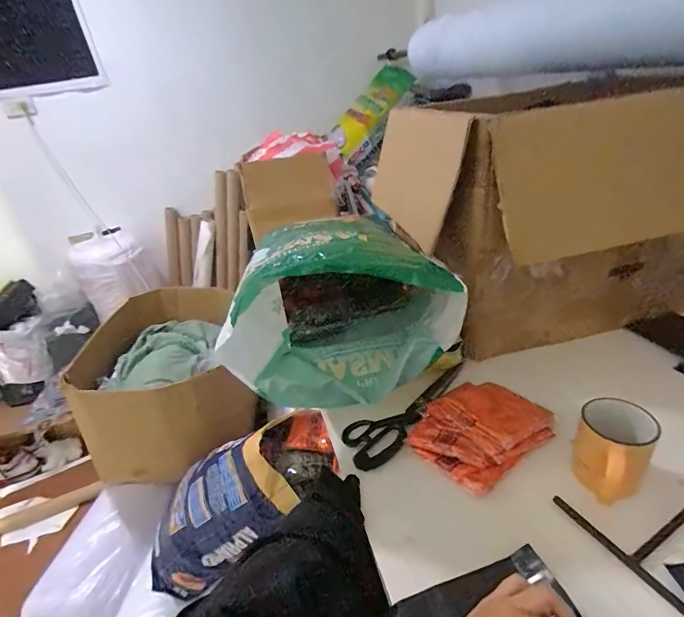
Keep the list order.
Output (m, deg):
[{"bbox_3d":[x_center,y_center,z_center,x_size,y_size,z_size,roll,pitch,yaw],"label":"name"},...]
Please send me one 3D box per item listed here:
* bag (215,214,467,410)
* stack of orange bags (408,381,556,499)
[{"bbox_3d":[-0.013,0.000,0.628,0.276,0.235,0.229,-9,29,-2],"label":"bag"},{"bbox_3d":[0.201,0.171,0.592,0.189,0.035,0.146,-23,32,-26],"label":"stack of orange bags"}]

